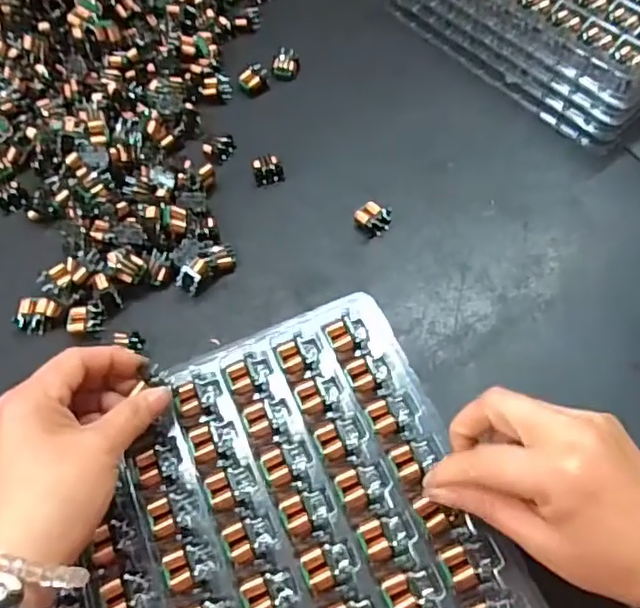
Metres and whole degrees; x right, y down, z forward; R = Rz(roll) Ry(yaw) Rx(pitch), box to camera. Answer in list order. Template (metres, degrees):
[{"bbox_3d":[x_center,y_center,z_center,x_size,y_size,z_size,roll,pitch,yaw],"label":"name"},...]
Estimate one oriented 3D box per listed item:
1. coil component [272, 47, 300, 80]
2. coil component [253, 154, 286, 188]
[{"bbox_3d":[-0.029,-0.201,0.497,0.023,0.016,0.020,-4,62,-1],"label":"coil component"},{"bbox_3d":[-0.039,-0.101,0.446,0.022,0.012,0.018,-17,63,-7],"label":"coil component"}]

